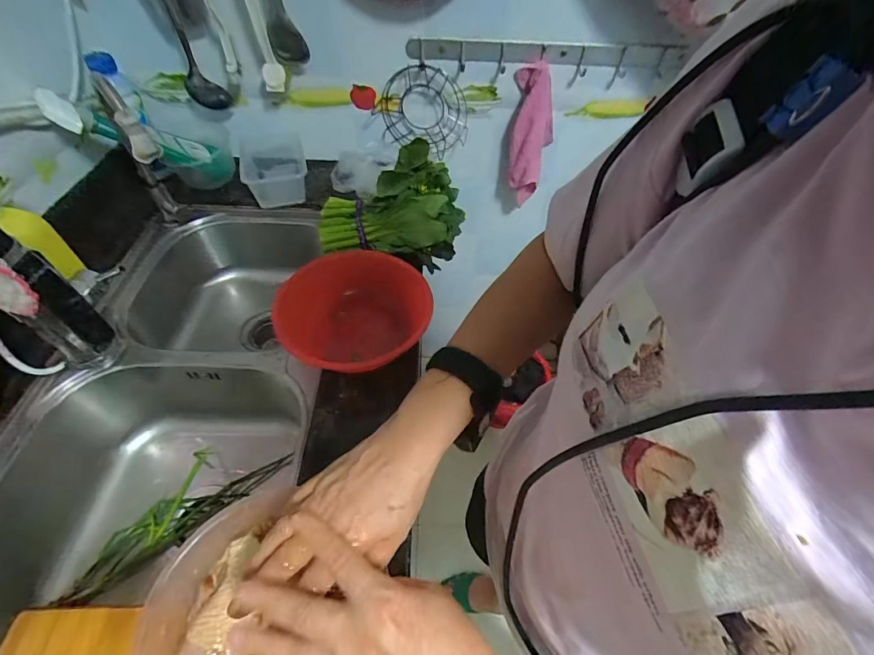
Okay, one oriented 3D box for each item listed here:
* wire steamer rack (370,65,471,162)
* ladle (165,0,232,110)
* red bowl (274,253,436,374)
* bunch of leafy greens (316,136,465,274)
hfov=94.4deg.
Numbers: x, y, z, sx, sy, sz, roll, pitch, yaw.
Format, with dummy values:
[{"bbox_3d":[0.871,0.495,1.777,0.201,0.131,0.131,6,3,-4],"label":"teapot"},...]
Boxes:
[{"bbox_3d":[-0.030,-0.479,0.884,0.193,0.164,0.046,9,52,4],"label":"wire steamer rack"},{"bbox_3d":[-0.441,-0.532,0.702,0.068,0.313,0.092,-22,56,-19],"label":"ladle"},{"bbox_3d":[-0.112,-0.023,0.576,0.194,0.068,0.208,2,52,-2],"label":"red bowl"},{"bbox_3d":[-0.076,-0.195,0.638,0.230,0.157,0.112,-1,52,-4],"label":"bunch of leafy greens"}]

